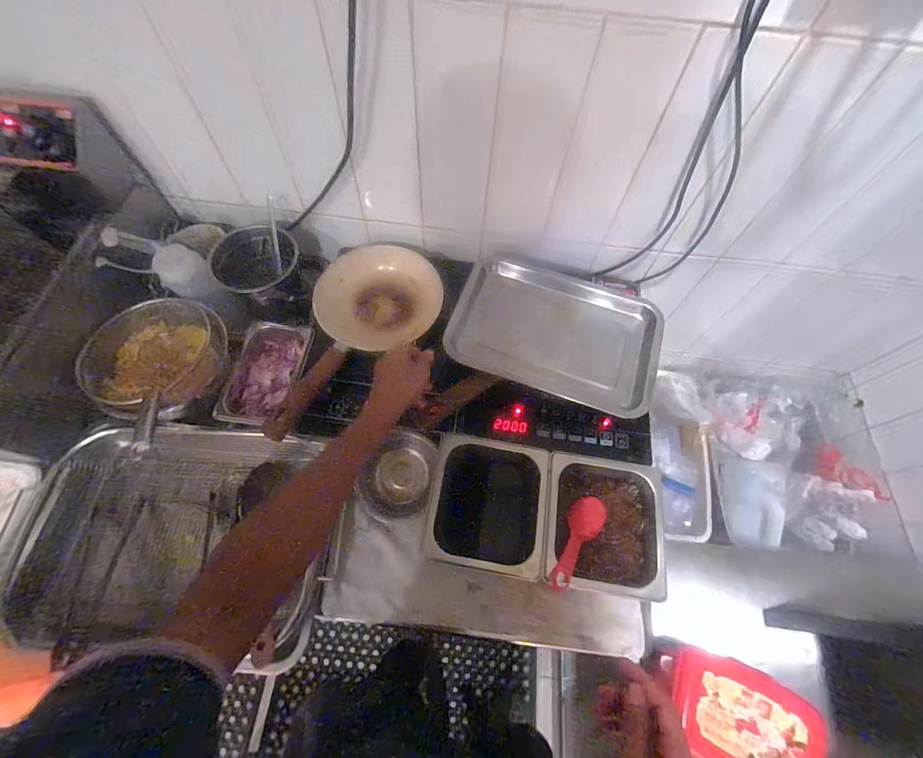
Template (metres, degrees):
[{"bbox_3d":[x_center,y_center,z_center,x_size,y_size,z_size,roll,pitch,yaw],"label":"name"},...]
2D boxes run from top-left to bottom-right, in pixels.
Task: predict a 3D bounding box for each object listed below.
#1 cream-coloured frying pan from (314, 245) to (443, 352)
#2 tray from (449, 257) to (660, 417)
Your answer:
[{"bbox_3d":[-0.138,-0.145,0.674,0.203,0.052,0.183,-13,66,-9],"label":"cream-coloured frying pan"},{"bbox_3d":[0.151,-0.081,0.637,0.310,0.051,0.207,20,65,7],"label":"tray"}]

